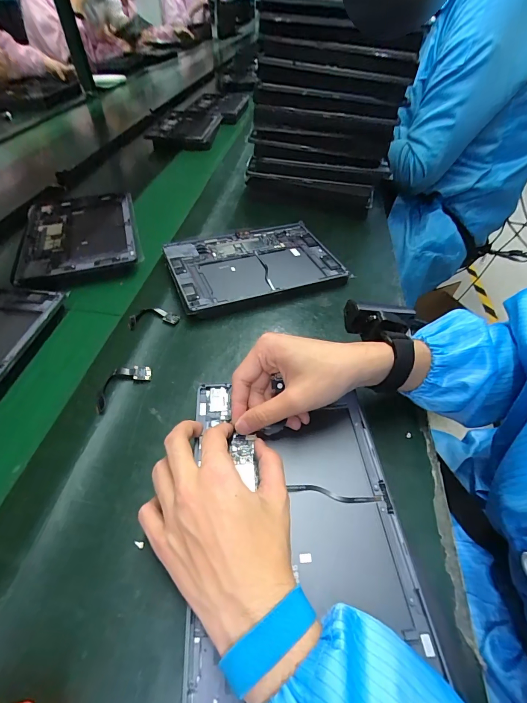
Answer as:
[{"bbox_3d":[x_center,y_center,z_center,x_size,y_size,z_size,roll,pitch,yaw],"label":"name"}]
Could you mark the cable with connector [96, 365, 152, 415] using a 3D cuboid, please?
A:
[{"bbox_3d":[-0.164,0.036,0.382,0.034,0.010,0.074,33,53,24],"label":"cable with connector"}]

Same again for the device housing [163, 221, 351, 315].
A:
[{"bbox_3d":[-0.015,-0.139,0.539,0.256,0.027,0.175,-15,50,-16],"label":"device housing"}]

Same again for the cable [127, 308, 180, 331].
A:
[{"bbox_3d":[-0.149,-0.048,0.453,0.065,0.018,0.030,-14,50,-16],"label":"cable"}]

